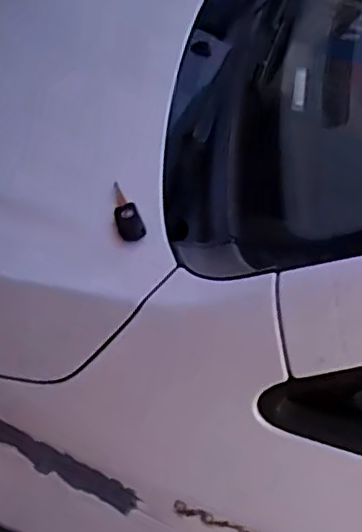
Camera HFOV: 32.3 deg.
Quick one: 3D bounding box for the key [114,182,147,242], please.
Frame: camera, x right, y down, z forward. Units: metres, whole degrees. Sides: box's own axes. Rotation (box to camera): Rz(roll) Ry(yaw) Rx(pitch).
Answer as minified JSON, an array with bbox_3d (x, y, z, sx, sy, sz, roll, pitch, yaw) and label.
[{"bbox_3d":[-0.060,-0.058,0.694,0.028,0.018,0.078,-15,50,-11],"label":"key"}]

